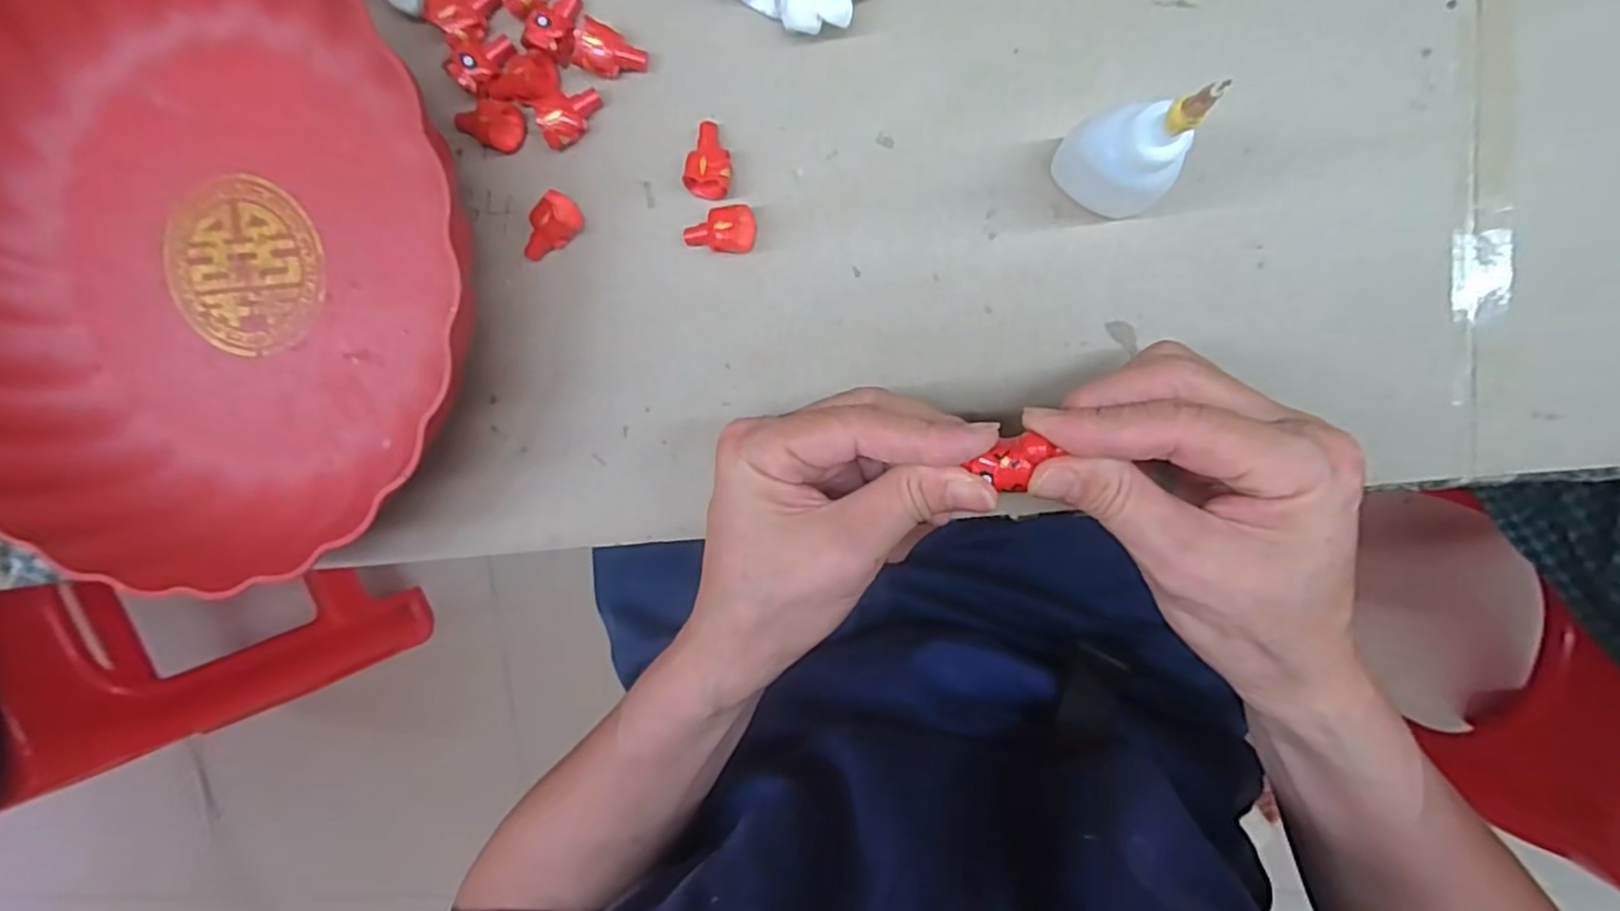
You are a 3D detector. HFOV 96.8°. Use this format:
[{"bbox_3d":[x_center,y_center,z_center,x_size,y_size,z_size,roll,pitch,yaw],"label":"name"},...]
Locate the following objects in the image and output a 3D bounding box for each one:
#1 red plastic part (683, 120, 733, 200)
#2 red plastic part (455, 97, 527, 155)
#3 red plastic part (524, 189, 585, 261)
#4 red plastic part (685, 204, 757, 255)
[{"bbox_3d":[-0.036,-0.109,0.265,0.016,0.014,0.026,13,99,5],"label":"red plastic part"},{"bbox_3d":[-0.122,-0.127,0.274,0.024,0.011,0.017,28,100,3],"label":"red plastic part"},{"bbox_3d":[-0.101,-0.087,0.277,0.015,0.014,0.028,45,100,0],"label":"red plastic part"},{"bbox_3d":[-0.034,-0.084,0.267,0.026,0.012,0.017,2,97,7],"label":"red plastic part"}]

